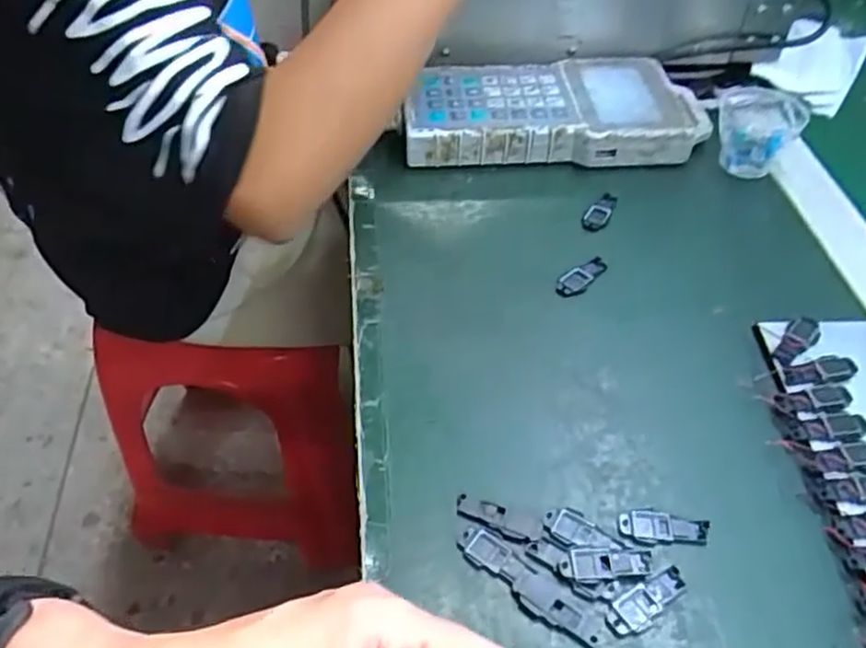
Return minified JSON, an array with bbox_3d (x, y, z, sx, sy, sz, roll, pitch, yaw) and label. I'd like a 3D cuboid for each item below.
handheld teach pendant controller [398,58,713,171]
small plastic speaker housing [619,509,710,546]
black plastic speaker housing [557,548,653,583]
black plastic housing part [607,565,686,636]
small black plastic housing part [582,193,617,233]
[{"bbox_3d":[0.092,-0.159,0.553,0.227,0.036,0.110,1,46,-2],"label":"handheld teach pendant controller"},{"bbox_3d":[0.106,0.092,0.334,0.040,0.004,0.016,7,47,4],"label":"small plastic speaker housing"},{"bbox_3d":[0.076,0.105,0.321,0.041,0.004,0.015,1,46,-1],"label":"black plastic speaker housing"},{"bbox_3d":[0.091,0.117,0.312,0.041,0.004,0.014,-27,53,-25],"label":"black plastic housing part"},{"bbox_3d":[0.113,-0.076,0.496,0.016,0.004,0.044,23,50,18],"label":"small black plastic housing part"}]

